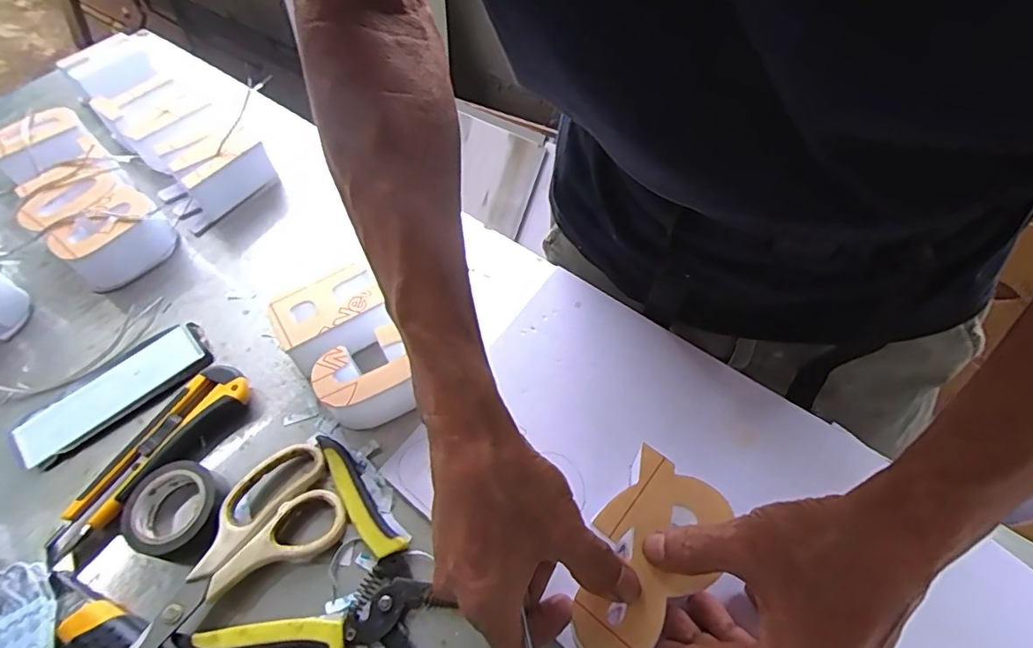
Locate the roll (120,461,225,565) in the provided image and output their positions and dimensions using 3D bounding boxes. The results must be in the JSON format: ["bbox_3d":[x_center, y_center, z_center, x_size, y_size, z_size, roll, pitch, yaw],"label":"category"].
[{"bbox_3d":[-0.228,0.124,0.366,0.060,0.019,0.057,-2,57,4],"label":"roll"}]

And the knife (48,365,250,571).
[{"bbox_3d":[-0.263,0.092,0.392,0.045,0.019,0.153,34,66,24],"label":"knife"}]

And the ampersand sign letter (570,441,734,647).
[{"bbox_3d":[0.070,0.130,0.303,0.062,0.009,0.112,31,64,20],"label":"ampersand sign letter"}]

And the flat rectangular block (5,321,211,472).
[{"bbox_3d":[-0.311,0.052,0.426,0.139,0.013,0.052,-38,62,-18],"label":"flat rectangular block"}]

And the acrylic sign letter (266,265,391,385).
[{"bbox_3d":[-0.148,-0.003,0.430,0.081,0.044,0.051,-29,59,-14],"label":"acrylic sign letter"}]

